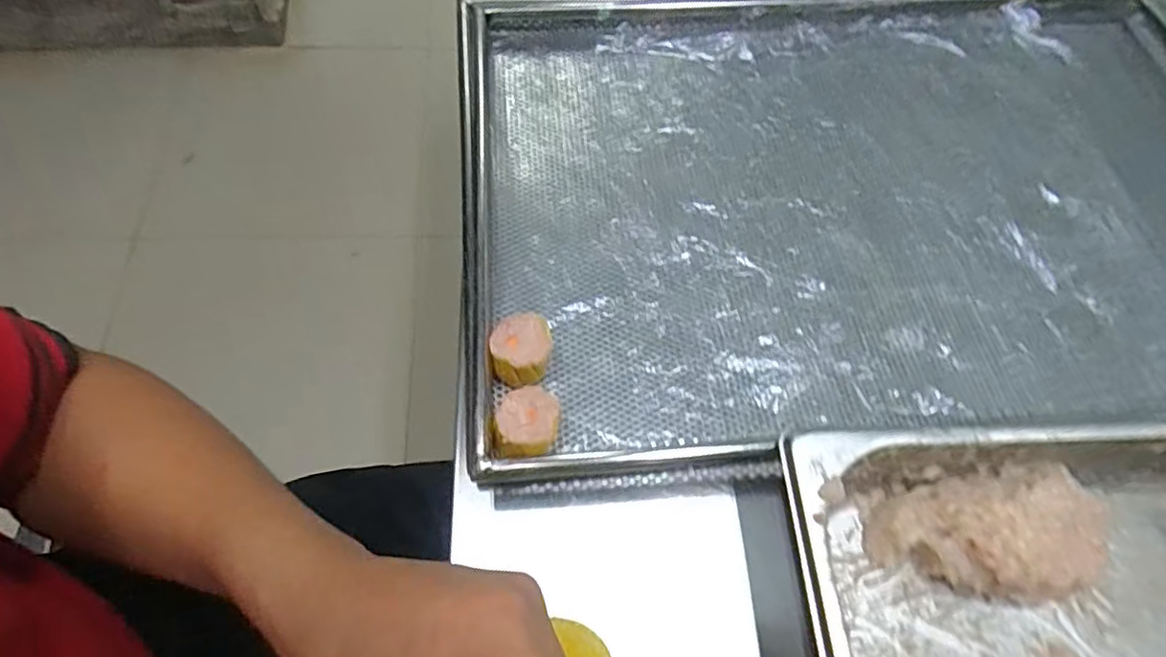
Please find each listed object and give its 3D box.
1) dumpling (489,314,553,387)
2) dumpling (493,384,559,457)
[{"bbox_3d":[-0.037,0.016,0.391,0.037,0.035,0.041,-13,61,-10],"label":"dumpling"},{"bbox_3d":[-0.032,0.058,0.371,0.035,0.033,0.042,5,64,-3],"label":"dumpling"}]

